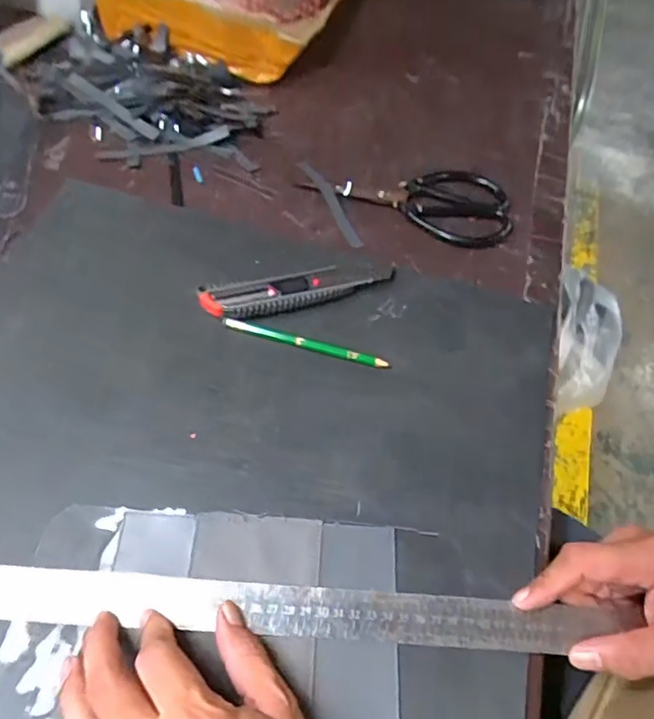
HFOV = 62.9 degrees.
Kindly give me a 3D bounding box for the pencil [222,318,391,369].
[{"bbox_3d":[-0.018,-0.013,0.433,0.138,0.007,0.009,14,55,5],"label":"pencil"}]

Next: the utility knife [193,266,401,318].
[{"bbox_3d":[-0.023,-0.059,0.458,0.165,0.016,0.039,-9,56,-12],"label":"utility knife"}]

